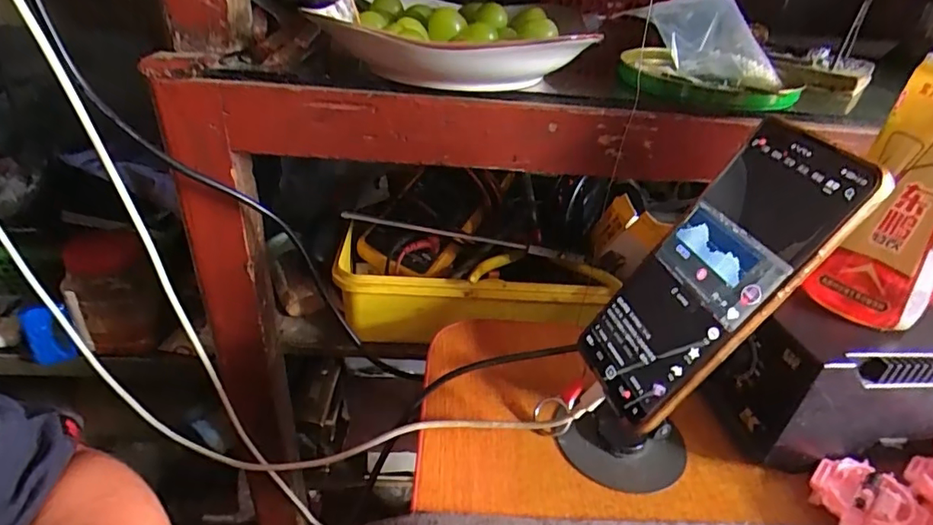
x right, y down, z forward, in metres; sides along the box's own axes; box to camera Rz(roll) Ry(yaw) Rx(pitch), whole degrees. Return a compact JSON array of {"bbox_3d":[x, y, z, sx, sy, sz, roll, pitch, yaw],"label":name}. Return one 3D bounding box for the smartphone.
[{"bbox_3d":[0.125,0.008,0.281,0.012,0.164,0.073,26,23,-25],"label":"smartphone"}]

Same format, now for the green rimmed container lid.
[{"bbox_3d":[0.178,-0.141,0.409,0.120,0.021,0.113,4,32,-2],"label":"green rimmed container lid"}]

